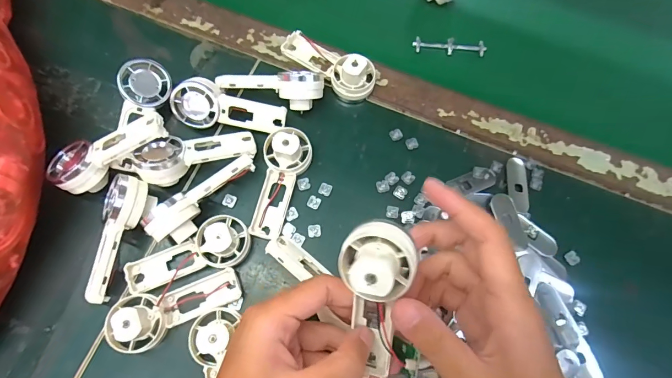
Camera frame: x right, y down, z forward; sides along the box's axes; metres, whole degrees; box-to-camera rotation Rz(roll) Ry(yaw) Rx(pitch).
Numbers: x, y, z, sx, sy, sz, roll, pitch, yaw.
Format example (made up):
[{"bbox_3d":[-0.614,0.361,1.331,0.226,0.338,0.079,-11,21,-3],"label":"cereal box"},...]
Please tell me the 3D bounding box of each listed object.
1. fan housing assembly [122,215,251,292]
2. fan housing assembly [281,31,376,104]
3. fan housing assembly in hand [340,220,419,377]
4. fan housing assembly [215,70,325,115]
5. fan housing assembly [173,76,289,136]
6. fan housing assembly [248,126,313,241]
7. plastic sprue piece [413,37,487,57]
[{"bbox_3d":[-0.111,0.051,0.276,0.093,0.028,0.036,-23,74,-9],"label":"fan housing assembly"},{"bbox_3d":[-0.008,-0.113,0.333,0.092,0.035,0.035,31,73,8],"label":"fan housing assembly"},{"bbox_3d":[0.022,0.063,0.203,0.037,0.092,0.031,-3,29,-3],"label":"fan housing assembly in hand"},{"bbox_3d":[-0.056,-0.083,0.321,0.090,0.034,0.024,3,72,-1],"label":"fan housing assembly"},{"bbox_3d":[-0.090,-0.065,0.311,0.091,0.032,0.038,17,72,4],"label":"fan housing assembly"},{"bbox_3d":[-0.043,-0.007,0.299,0.038,0.031,0.093,8,72,1],"label":"fan housing assembly"},{"bbox_3d":[0.113,-0.143,0.372,0.070,0.006,0.015,3,72,-1],"label":"plastic sprue piece"}]

